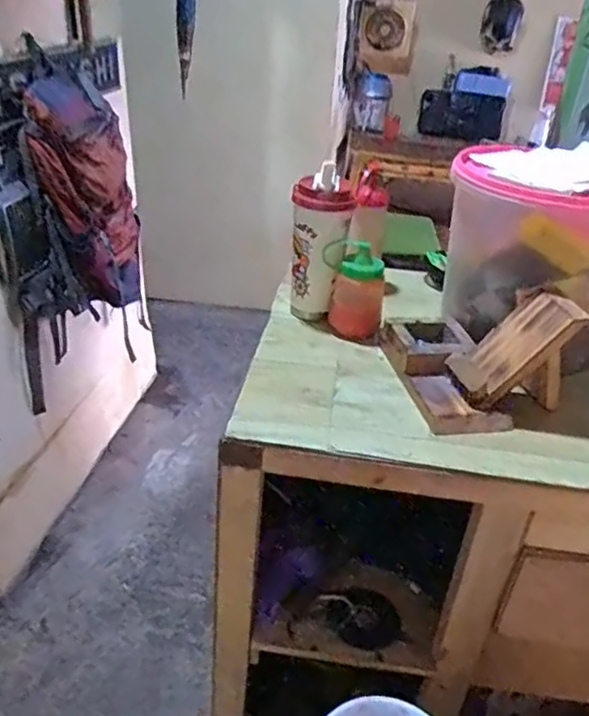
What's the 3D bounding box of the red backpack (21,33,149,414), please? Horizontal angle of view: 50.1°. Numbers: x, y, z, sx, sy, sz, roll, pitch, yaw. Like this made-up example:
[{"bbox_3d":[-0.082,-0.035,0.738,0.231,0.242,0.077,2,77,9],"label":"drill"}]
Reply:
[{"bbox_3d":[-0.557,-0.470,1.699,0.212,0.584,0.332,-5,32,-13],"label":"red backpack"}]

